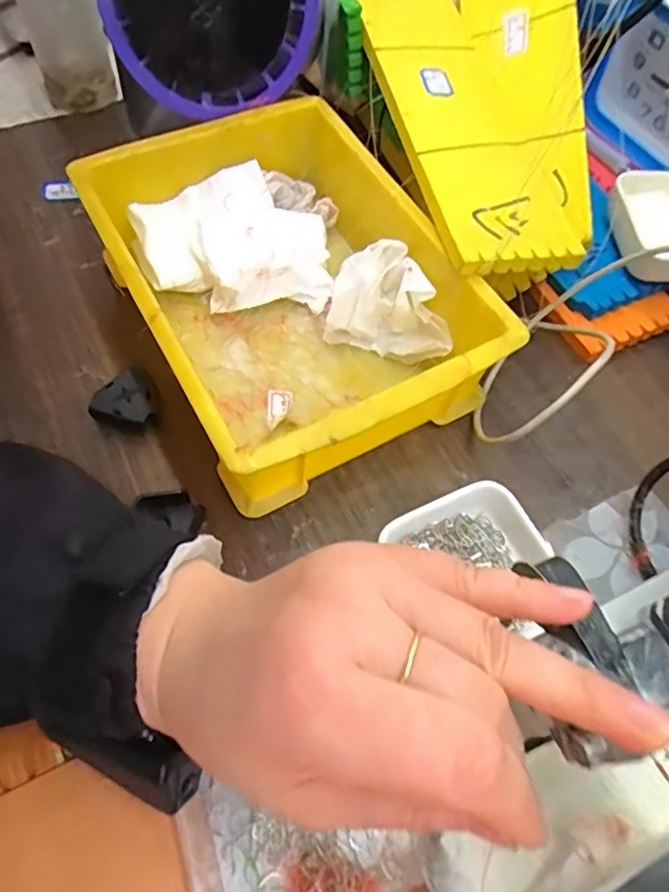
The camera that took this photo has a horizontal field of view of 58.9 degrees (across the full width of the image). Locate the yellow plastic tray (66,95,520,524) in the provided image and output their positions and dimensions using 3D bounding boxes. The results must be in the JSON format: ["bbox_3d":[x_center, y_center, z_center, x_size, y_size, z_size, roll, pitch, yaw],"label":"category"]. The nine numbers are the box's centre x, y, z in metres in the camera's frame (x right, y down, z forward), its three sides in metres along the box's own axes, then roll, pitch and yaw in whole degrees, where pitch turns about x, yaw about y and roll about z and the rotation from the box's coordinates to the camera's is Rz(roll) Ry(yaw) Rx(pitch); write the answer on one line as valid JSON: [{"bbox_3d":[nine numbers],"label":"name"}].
[{"bbox_3d":[-0.032,-0.100,0.372,0.176,0.073,0.249,-27,67,-16],"label":"yellow plastic tray"}]

